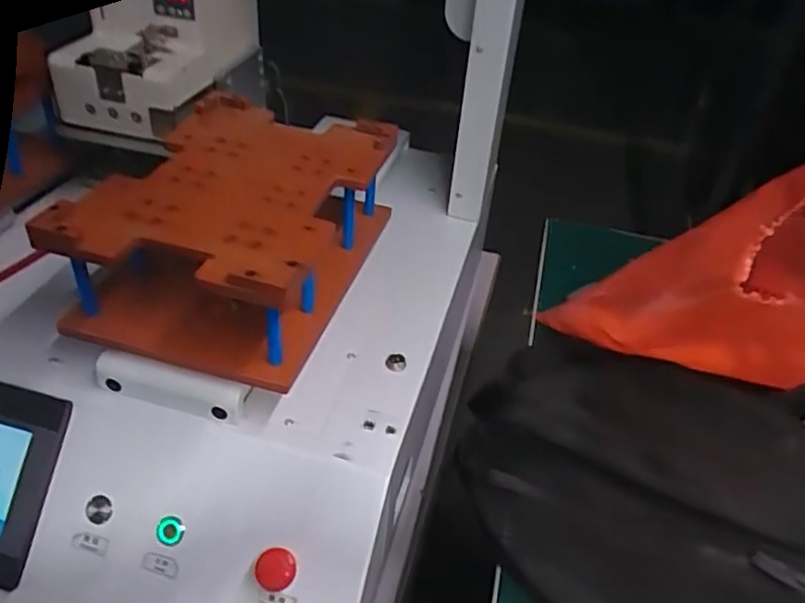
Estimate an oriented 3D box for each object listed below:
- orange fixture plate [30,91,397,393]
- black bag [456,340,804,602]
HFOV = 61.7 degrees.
[{"bbox_3d":[-0.136,-0.064,0.571,0.187,0.105,0.255,13,39,9],"label":"orange fixture plate"},{"bbox_3d":[0.182,0.133,0.427,0.309,0.054,0.228,21,41,18],"label":"black bag"}]

